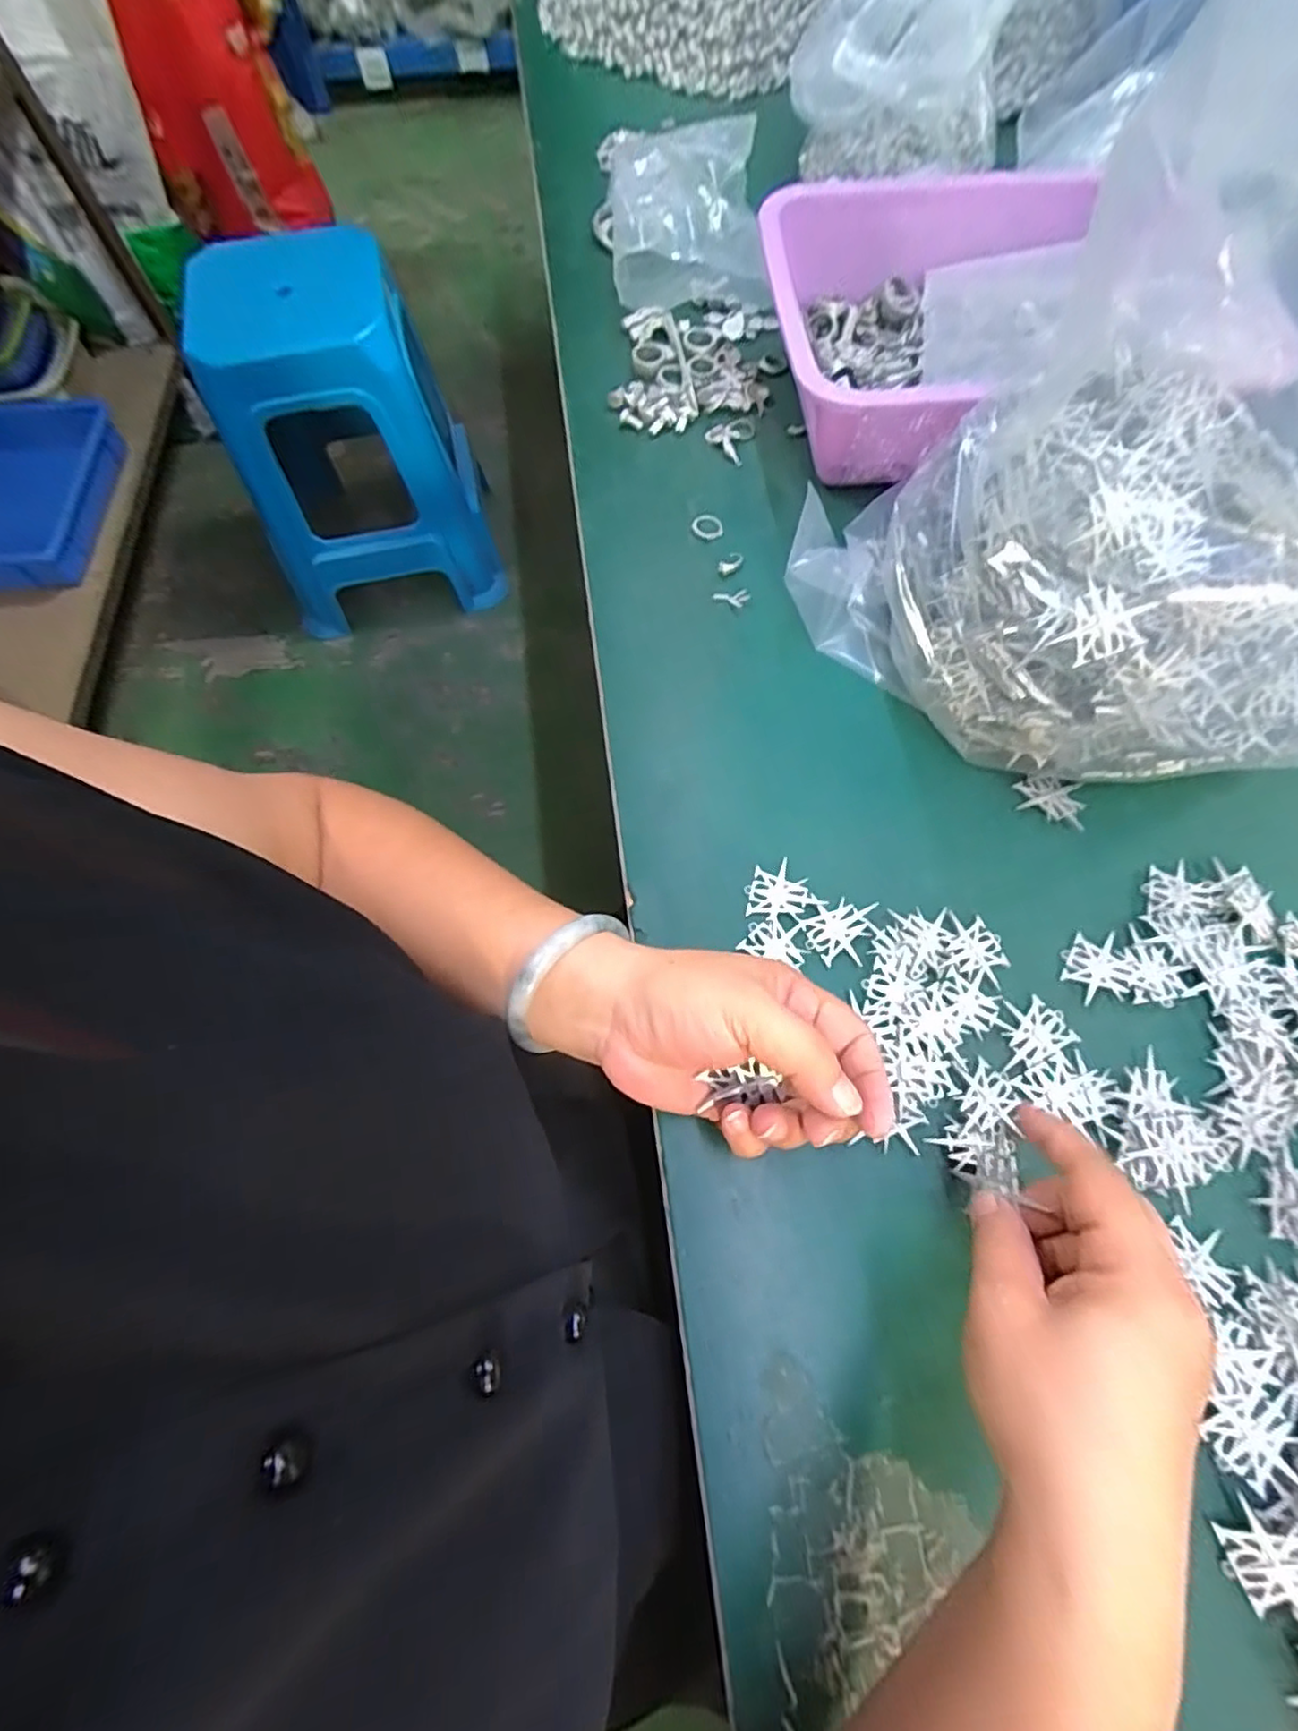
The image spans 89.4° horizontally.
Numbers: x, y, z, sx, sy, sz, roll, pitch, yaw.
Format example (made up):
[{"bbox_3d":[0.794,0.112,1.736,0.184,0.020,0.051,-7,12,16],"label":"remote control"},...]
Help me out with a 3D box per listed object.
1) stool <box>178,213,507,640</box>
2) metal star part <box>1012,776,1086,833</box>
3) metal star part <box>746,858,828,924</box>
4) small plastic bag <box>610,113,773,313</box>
[{"bbox_3d":[-0.517,-0.701,1.142,0.391,0.502,0.306,-20,70,-7],"label":"stool"},{"bbox_3d":[0.222,-0.035,0.362,0.035,0.005,0.028,11,70,5],"label":"metal star part"},{"bbox_3d":[0.070,0.013,0.342,0.037,0.004,0.030,5,69,2],"label":"metal star part"},{"bbox_3d":[0.029,-0.511,0.514,0.114,0.065,0.157,-4,69,-1],"label":"small plastic bag"}]

